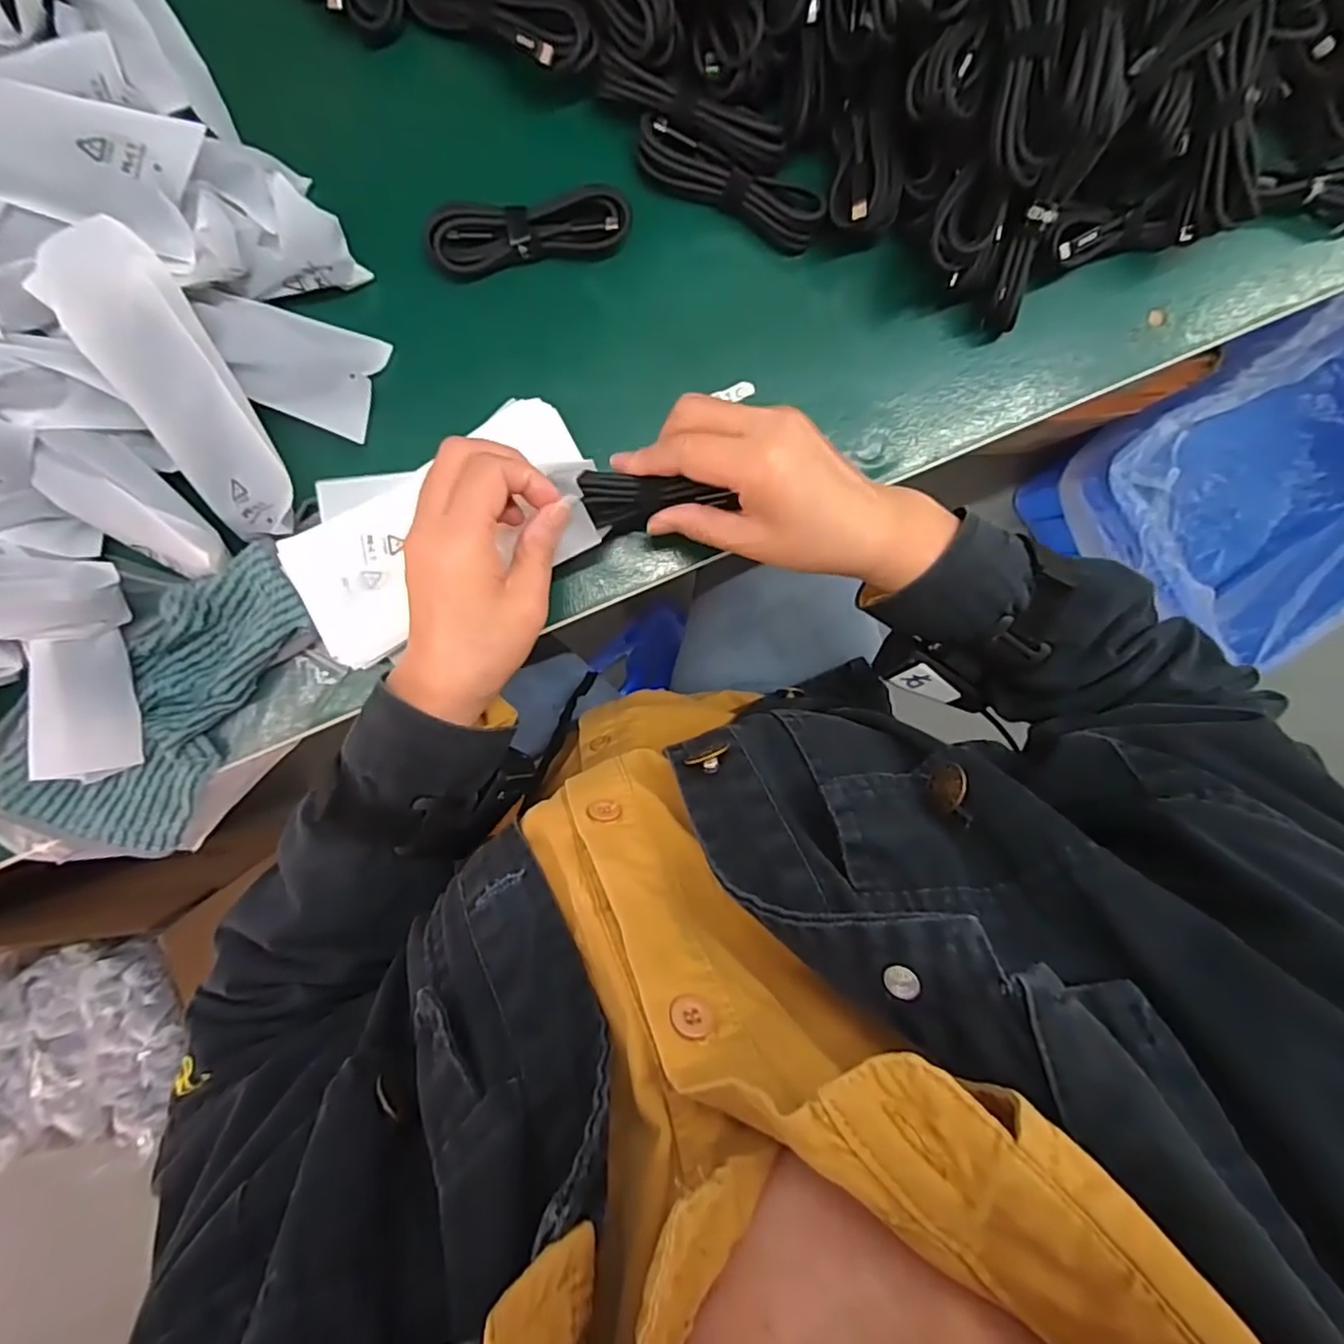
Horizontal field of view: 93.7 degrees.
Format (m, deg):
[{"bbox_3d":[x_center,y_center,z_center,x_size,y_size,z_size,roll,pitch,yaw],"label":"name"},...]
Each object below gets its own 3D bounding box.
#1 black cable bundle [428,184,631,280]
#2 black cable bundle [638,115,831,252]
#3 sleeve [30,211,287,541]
[{"bbox_3d":[-0.080,-0.249,0.360,0.109,0.023,0.033,-7,96,-3],"label":"black cable bundle"},{"bbox_3d":[0.036,-0.287,0.363,0.108,0.029,0.042,25,94,-6],"label":"black cable bundle"},{"bbox_3d":[-0.249,-0.140,0.323,0.051,0.020,0.145,-22,119,-1],"label":"sleeve"}]

